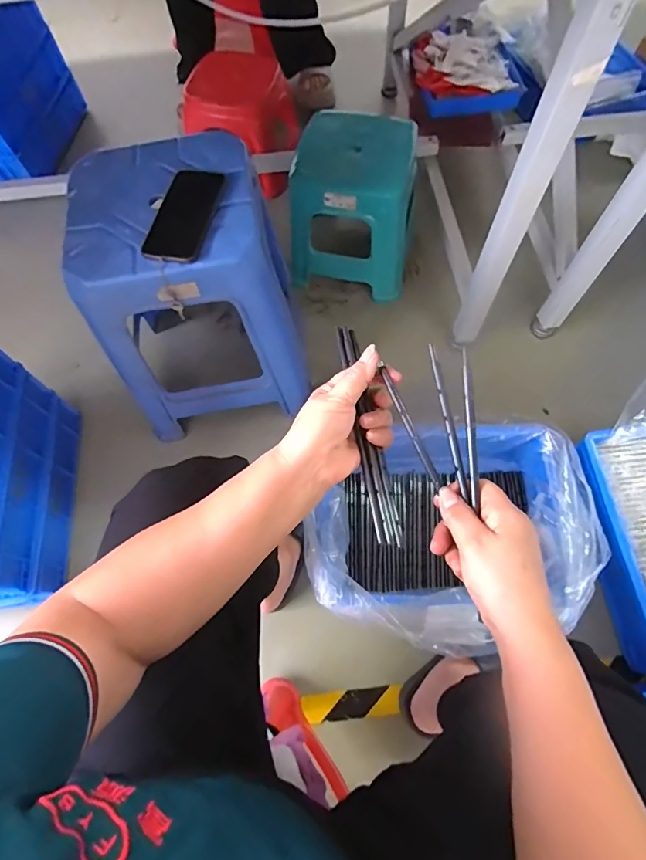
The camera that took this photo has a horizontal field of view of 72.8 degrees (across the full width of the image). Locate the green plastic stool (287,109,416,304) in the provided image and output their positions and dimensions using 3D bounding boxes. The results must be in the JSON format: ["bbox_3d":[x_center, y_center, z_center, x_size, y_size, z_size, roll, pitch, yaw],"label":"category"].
[{"bbox_3d":[0.075,-0.501,0.995,0.256,0.260,0.262,12,68,7],"label":"green plastic stool"}]

